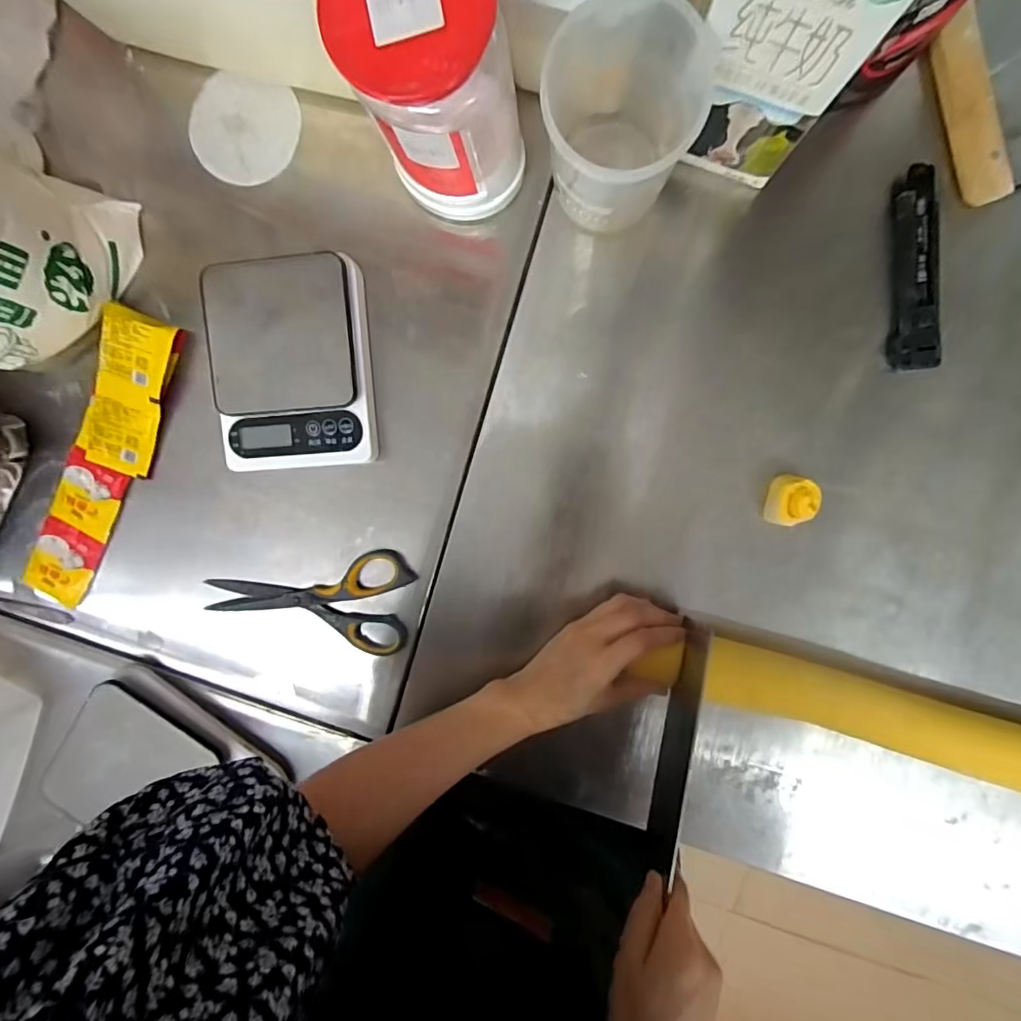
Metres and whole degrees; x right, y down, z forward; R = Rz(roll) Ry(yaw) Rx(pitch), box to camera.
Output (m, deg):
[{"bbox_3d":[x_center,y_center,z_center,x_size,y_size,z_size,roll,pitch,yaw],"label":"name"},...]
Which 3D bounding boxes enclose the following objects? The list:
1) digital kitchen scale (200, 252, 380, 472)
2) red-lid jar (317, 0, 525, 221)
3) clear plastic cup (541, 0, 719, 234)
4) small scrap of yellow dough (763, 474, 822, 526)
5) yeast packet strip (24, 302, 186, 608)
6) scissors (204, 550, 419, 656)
[{"bbox_3d":[-0.188,-0.123,0.456,0.129,0.040,0.169,-2,95,5],"label":"digital kitchen scale"},{"bbox_3d":[-0.048,-0.285,0.369,0.096,0.158,0.101,0,95,5],"label":"red-lid jar"},{"bbox_3d":[0.068,-0.265,0.375,0.086,0.130,0.104,37,97,1],"label":"clear plastic cup"},{"bbox_3d":[0.237,-0.008,0.448,0.035,0.033,0.041,10,96,4],"label":"small scrap of yellow dough"},{"bbox_3d":[-0.376,-0.042,0.494,0.069,0.013,0.282,24,100,-7],"label":"yeast packet strip"},{"bbox_3d":[-0.180,0.068,0.483,0.183,0.015,0.089,12,96,4],"label":"scissors"}]

